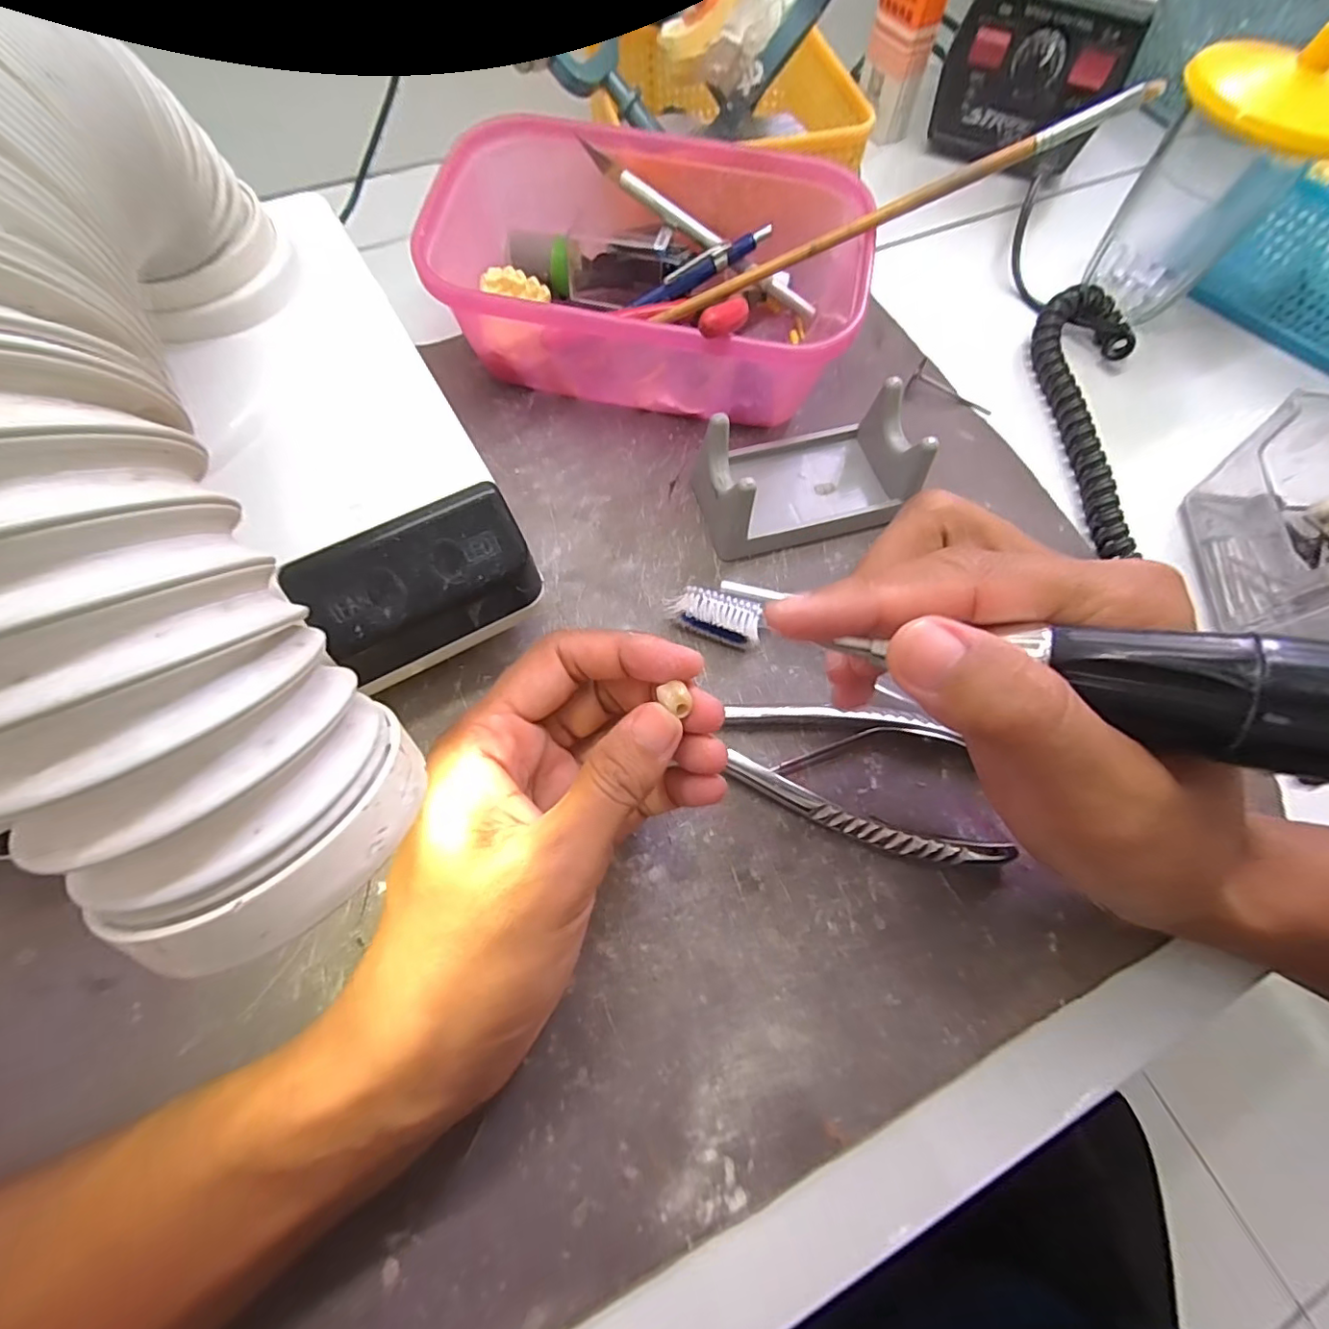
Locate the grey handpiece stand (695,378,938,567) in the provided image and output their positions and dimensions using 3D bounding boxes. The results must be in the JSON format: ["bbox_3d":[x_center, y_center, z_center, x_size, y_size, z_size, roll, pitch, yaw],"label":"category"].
[{"bbox_3d":[0.062,-0.090,0.257,0.097,0.041,0.060,-13,68,-7],"label":"grey handpiece stand"}]

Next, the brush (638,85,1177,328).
[{"bbox_3d":[0.091,-0.191,0.243,0.202,0.006,0.008,-15,67,17],"label":"brush"}]

